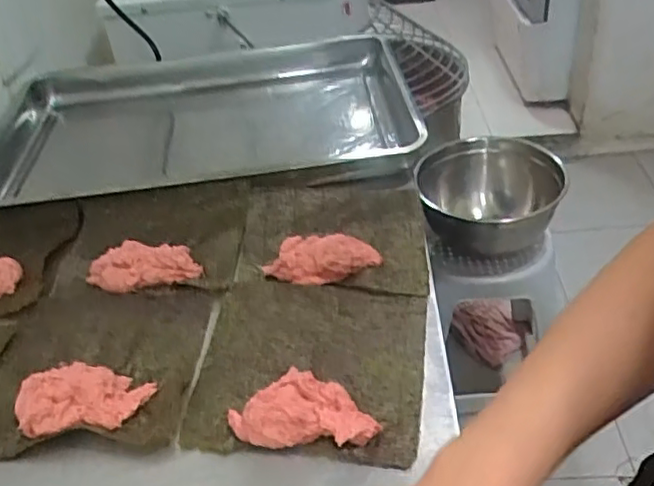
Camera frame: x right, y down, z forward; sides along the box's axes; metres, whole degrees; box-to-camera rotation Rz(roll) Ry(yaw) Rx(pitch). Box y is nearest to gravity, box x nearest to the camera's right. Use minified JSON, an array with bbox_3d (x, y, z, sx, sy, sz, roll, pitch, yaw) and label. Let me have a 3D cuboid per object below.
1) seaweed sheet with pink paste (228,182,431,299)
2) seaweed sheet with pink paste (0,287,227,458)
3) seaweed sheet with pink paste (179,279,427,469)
[{"bbox_3d":[0.005,-0.021,0.732,0.206,0.032,0.197,-1,39,7],"label":"seaweed sheet with pink paste"},{"bbox_3d":[-0.221,0.106,0.600,0.203,0.028,0.193,1,40,9],"label":"seaweed sheet with pink paste"},{"bbox_3d":[-0.017,0.098,0.575,0.199,0.033,0.188,1,40,10],"label":"seaweed sheet with pink paste"}]

